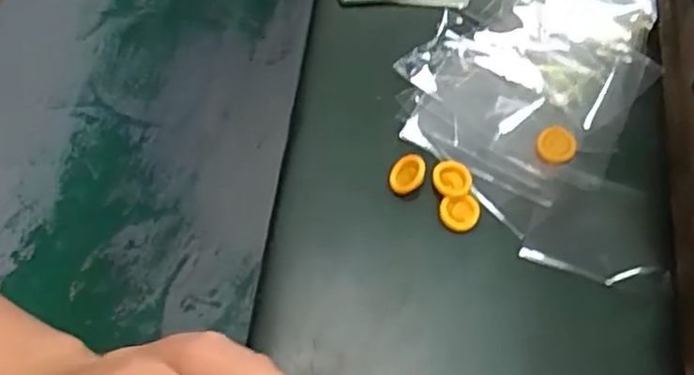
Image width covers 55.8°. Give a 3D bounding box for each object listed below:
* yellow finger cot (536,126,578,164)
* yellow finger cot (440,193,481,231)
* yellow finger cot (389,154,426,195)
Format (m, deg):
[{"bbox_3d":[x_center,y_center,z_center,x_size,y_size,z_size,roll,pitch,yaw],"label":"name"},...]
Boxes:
[{"bbox_3d":[0.112,-0.023,0.351,0.020,0.004,0.020,-3,72,11],"label":"yellow finger cot"},{"bbox_3d":[0.058,0.013,0.334,0.020,0.006,0.017,-8,59,-4],"label":"yellow finger cot"},{"bbox_3d":[0.031,-0.007,0.342,0.018,0.006,0.021,12,83,30],"label":"yellow finger cot"}]

